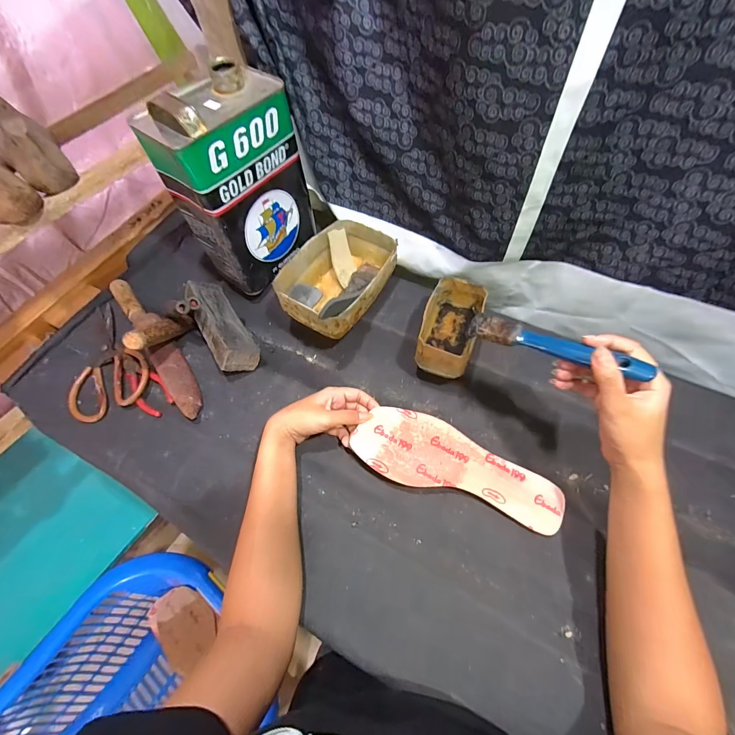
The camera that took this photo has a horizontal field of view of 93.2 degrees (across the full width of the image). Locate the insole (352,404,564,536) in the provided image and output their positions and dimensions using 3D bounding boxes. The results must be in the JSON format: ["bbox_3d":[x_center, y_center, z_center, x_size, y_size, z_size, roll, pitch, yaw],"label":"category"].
[{"bbox_3d":[0.104,0.113,0.404,0.239,0.006,0.082,20,65,7],"label":"insole"}]

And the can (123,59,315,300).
[{"bbox_3d":[-0.176,-0.250,0.497,0.103,0.233,0.160,31,64,20],"label":"can"}]

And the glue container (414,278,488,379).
[{"bbox_3d":[0.114,-0.054,0.478,0.073,0.063,0.132,17,60,12],"label":"glue container"}]

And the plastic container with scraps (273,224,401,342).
[{"bbox_3d":[-0.042,-0.133,0.529,0.127,0.067,0.183,30,64,19],"label":"plastic container with scraps"}]

